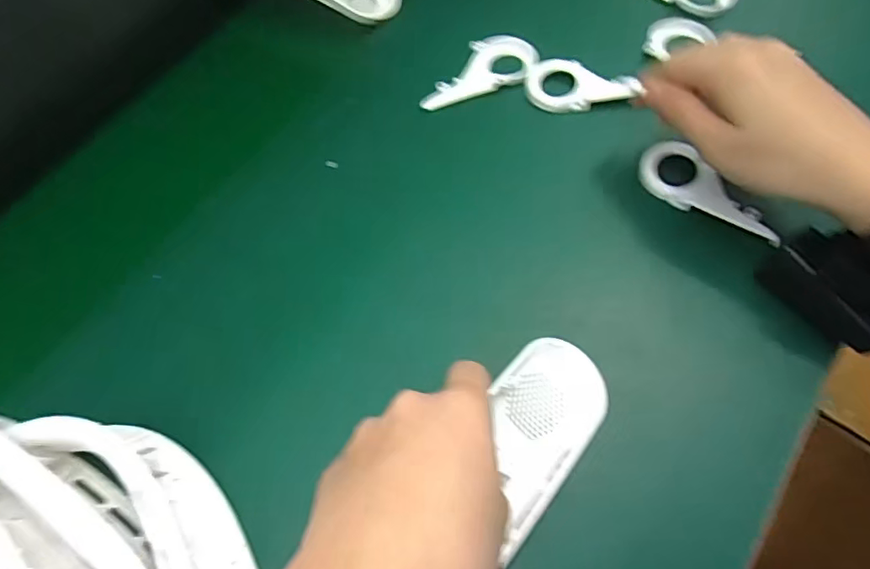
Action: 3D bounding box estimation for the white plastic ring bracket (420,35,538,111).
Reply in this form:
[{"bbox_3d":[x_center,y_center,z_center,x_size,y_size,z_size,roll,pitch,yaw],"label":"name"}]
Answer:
[{"bbox_3d":[0.031,-0.164,0.406,0.092,0.007,0.050,-16,64,-4],"label":"white plastic ring bracket"}]

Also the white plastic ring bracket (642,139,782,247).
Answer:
[{"bbox_3d":[0.175,-0.058,0.342,0.032,0.017,0.096,-41,69,-15],"label":"white plastic ring bracket"}]

